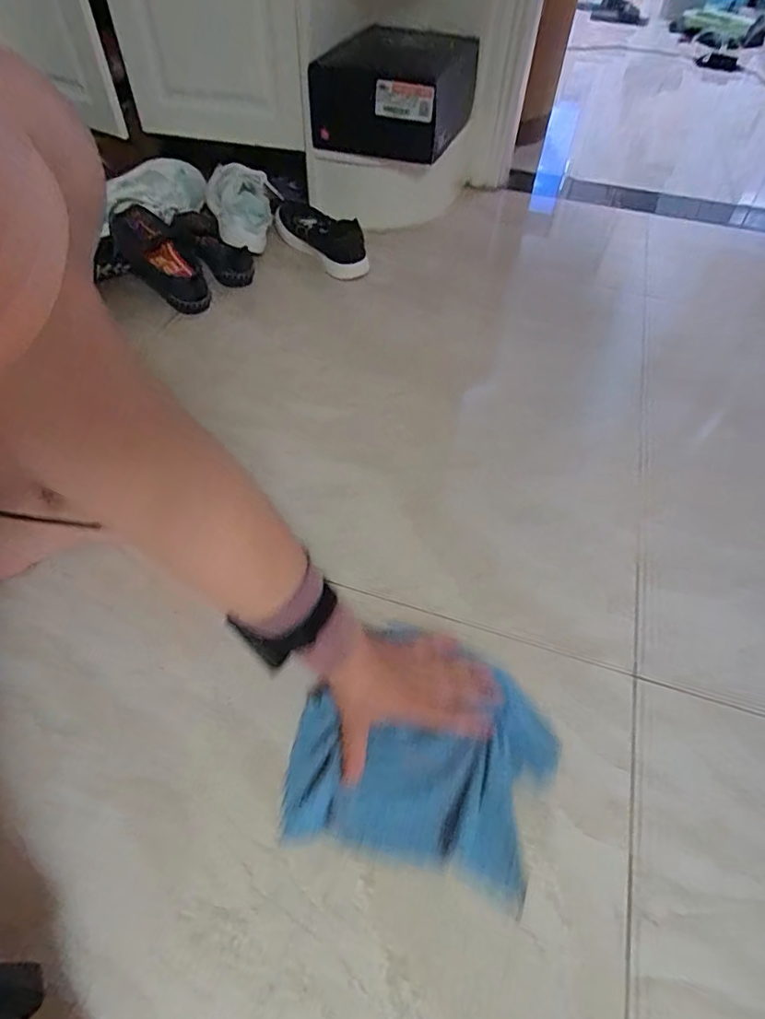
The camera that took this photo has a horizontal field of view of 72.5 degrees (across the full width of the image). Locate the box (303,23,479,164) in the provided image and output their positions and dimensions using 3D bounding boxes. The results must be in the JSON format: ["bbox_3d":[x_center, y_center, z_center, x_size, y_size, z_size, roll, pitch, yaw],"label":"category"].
[{"bbox_3d":[0.050,-0.837,1.043,0.267,0.142,0.316,22,55,14],"label":"box"}]

